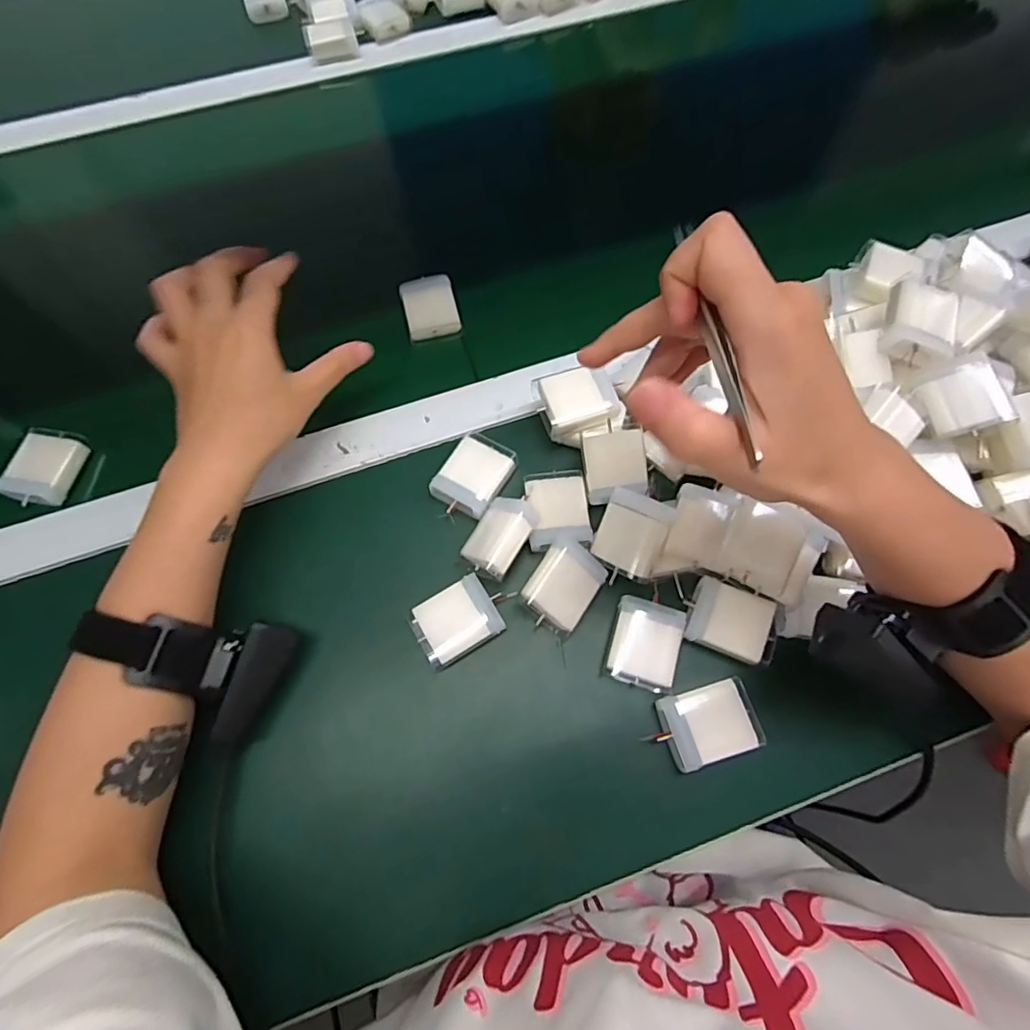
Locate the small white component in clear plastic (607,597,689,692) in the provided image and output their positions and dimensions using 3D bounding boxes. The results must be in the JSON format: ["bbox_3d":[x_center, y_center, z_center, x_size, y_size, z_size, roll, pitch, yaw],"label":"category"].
[{"bbox_3d":[0.081,0.079,0.343,0.041,0.011,0.051,14,70,7],"label":"small white component in clear plastic"}]

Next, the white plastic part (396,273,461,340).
[{"bbox_3d":[-0.069,-0.169,0.448,0.042,0.014,0.050,-15,70,-5],"label":"white plastic part"}]

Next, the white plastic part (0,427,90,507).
[{"bbox_3d":[-0.336,-0.035,0.396,0.044,0.014,0.056,12,70,5],"label":"white plastic part"}]

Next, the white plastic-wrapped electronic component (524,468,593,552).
[{"bbox_3d":[0.029,-0.006,0.372,0.040,0.010,0.053,-6,69,-2],"label":"white plastic-wrapped electronic component"}]

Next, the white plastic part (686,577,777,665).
[{"bbox_3d":[0.136,0.066,0.344,0.051,0.009,0.040,23,71,9],"label":"white plastic part"}]

